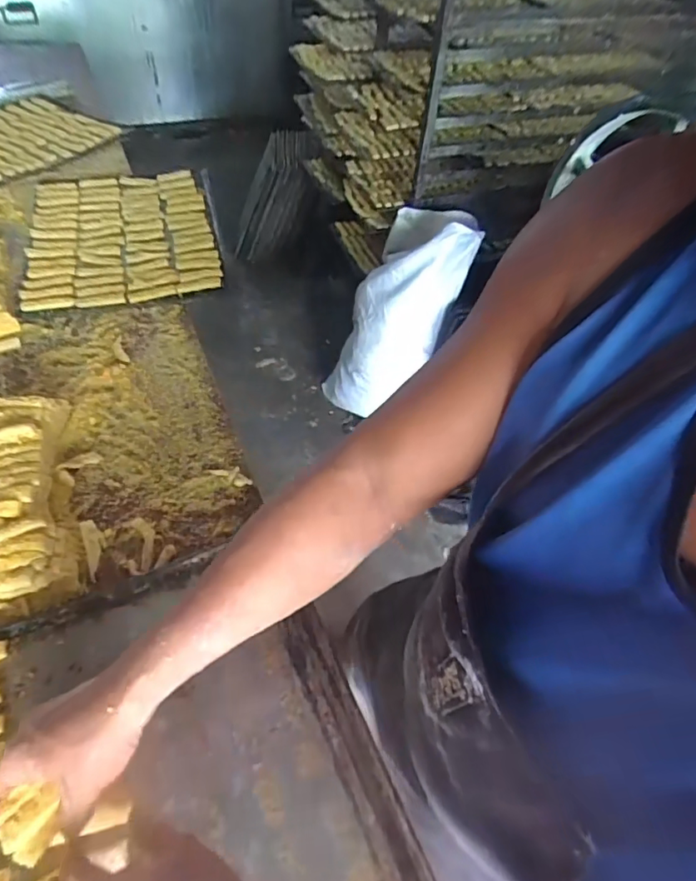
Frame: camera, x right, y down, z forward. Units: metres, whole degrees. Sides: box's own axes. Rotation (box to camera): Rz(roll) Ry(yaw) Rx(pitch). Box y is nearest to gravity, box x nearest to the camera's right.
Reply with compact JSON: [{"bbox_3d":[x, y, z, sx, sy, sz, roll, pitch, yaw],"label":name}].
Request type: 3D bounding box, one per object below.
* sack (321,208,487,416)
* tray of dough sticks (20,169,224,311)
[{"bbox_3d":[0.131,-0.374,1.635,0.210,0.705,0.254,-3,46,-39],"label":"sack"},{"bbox_3d":[-0.408,-0.385,0.965,0.321,0.024,0.420,-9,52,-12],"label":"tray of dough sticks"}]

